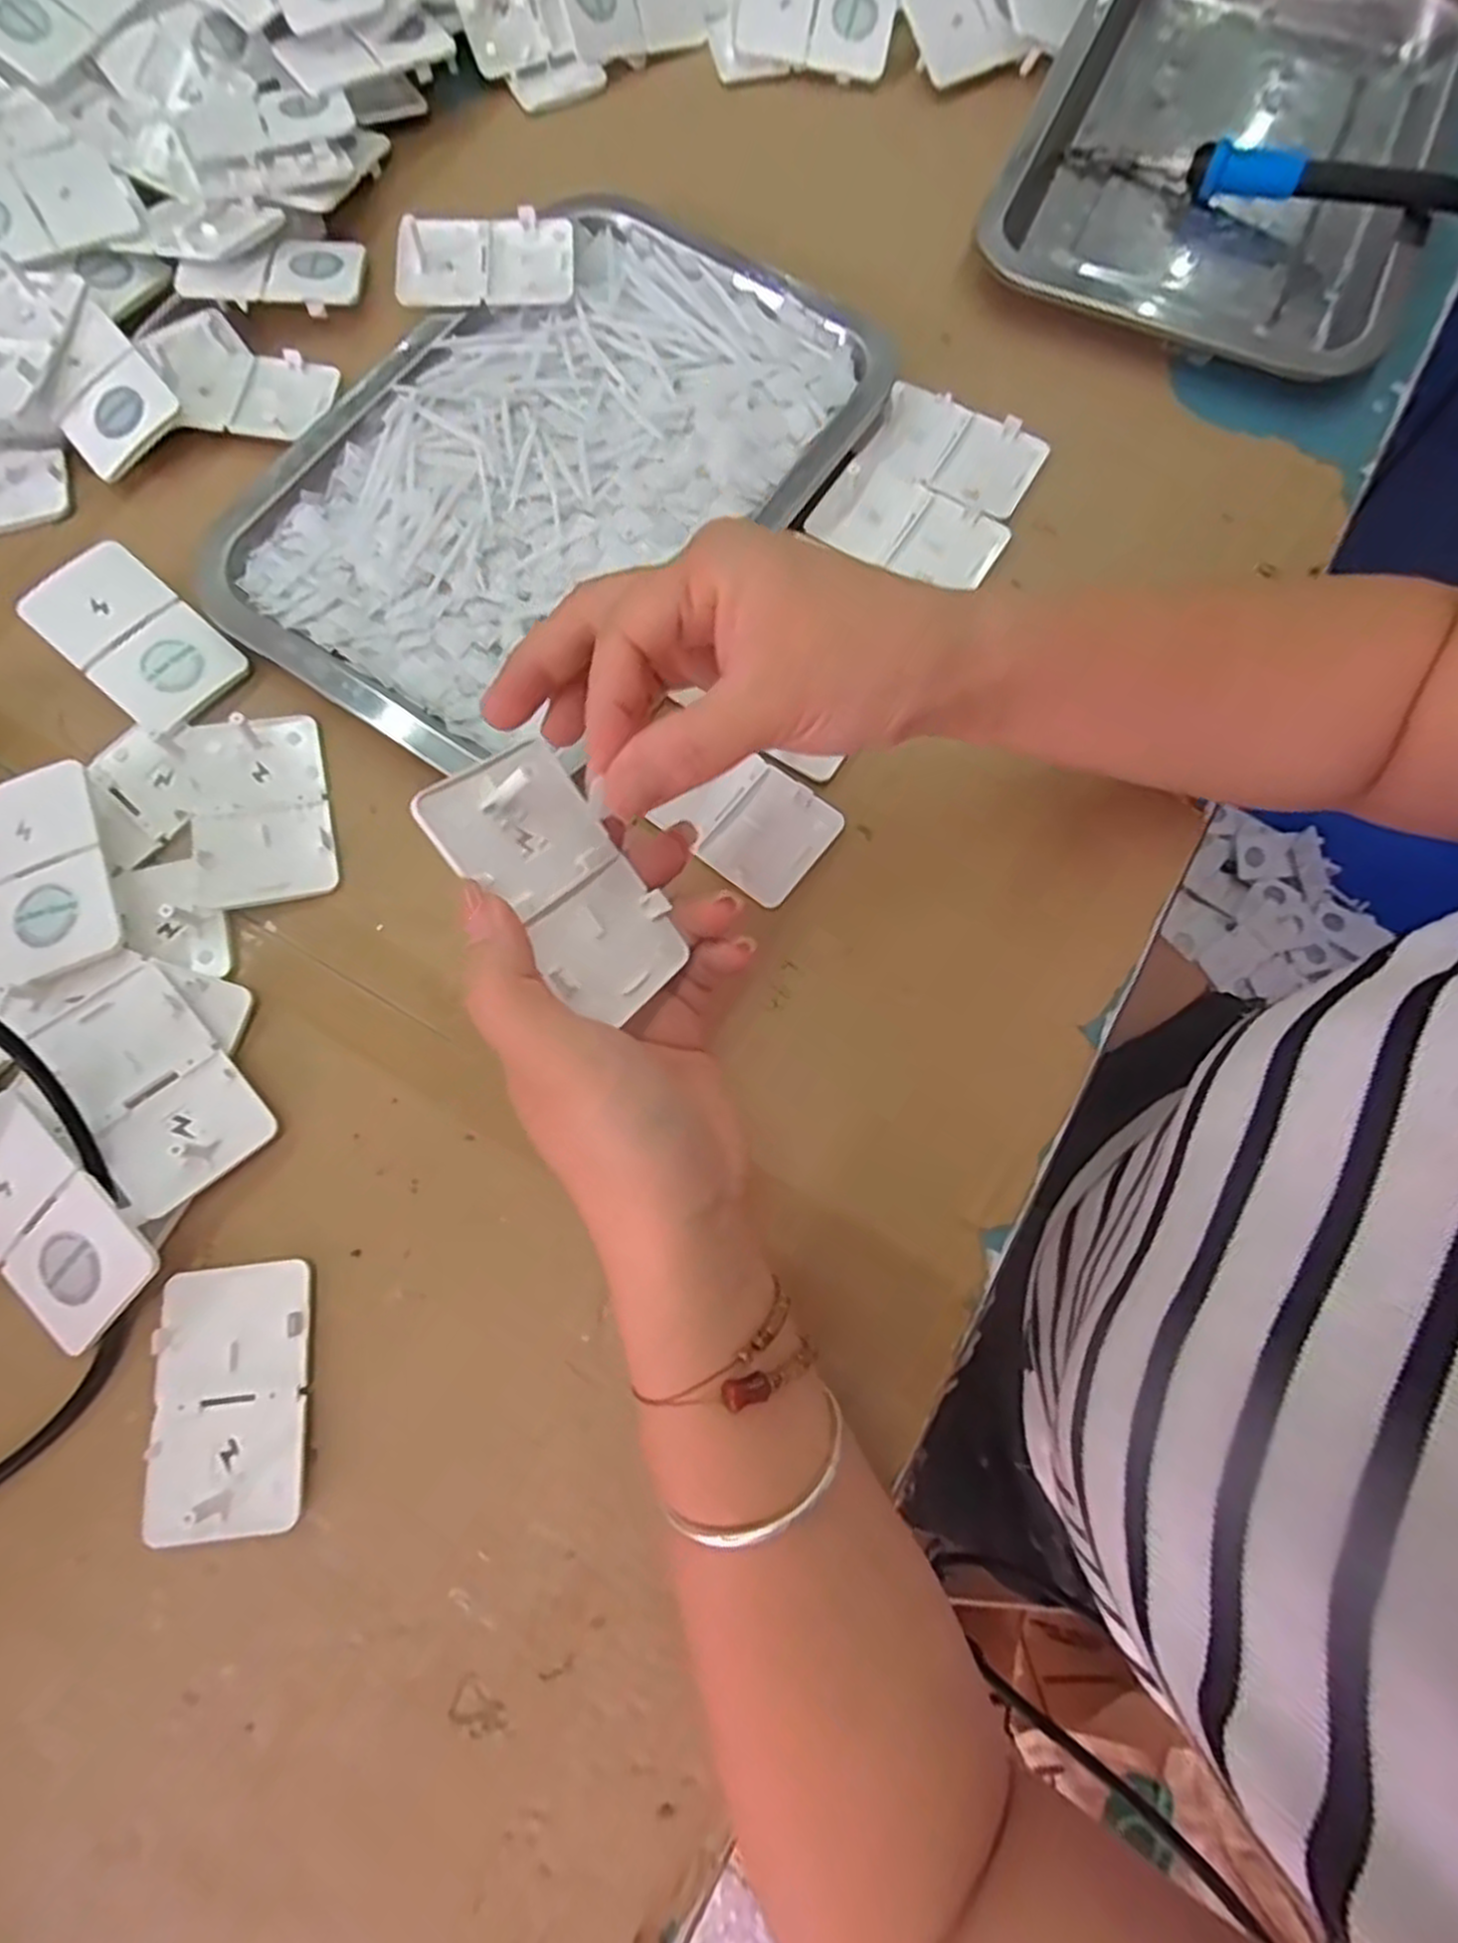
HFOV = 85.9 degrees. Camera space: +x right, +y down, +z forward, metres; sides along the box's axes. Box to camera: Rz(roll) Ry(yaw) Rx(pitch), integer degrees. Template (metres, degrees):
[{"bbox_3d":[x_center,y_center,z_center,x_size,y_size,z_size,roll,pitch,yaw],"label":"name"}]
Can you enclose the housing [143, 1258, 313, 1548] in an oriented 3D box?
[{"bbox_3d":[-0.175,0.149,0.276,0.051,0.009,0.085,-6,76,-2],"label":"housing"}]

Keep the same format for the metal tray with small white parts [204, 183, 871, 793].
[{"bbox_3d":[-0.083,-0.238,0.368,0.193,0.018,0.308,39,79,9],"label":"metal tray with small white parts"}]

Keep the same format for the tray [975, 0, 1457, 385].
[{"bbox_3d":[0.278,-0.448,0.430,0.219,0.034,0.320,24,76,5],"label":"tray"}]

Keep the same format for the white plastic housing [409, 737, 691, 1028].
[{"bbox_3d":[-0.049,-0.026,0.237,0.084,0.007,0.052,55,48,-12],"label":"white plastic housing"}]

